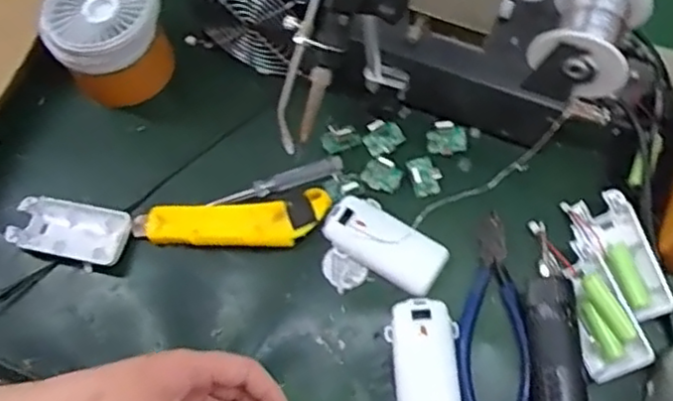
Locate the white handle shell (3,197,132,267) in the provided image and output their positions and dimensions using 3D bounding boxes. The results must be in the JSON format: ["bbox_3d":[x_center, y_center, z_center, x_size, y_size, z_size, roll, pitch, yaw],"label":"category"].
[{"bbox_3d":[-0.212,0.026,0.547,0.093,0.020,0.046,11,67,8],"label":"white handle shell"}]

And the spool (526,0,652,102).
[{"bbox_3d":[0.175,-0.114,0.474,0.064,0.063,0.080,22,69,13],"label":"spool"}]

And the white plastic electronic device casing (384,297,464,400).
[{"bbox_3d":[0.064,0.118,0.487,0.049,0.011,0.094,-8,66,0],"label":"white plastic electronic device casing"}]

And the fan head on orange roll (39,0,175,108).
[{"bbox_3d":[-0.187,-0.133,0.575,0.098,0.095,0.093,-25,67,-8],"label":"fan head on orange roll"}]

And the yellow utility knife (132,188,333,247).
[{"bbox_3d":[-0.083,0.018,0.533,0.153,0.017,0.040,-6,66,1],"label":"yellow utility knife"}]

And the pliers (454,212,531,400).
[{"bbox_3d":[0.112,0.081,0.500,0.052,0.010,0.145,0,66,4],"label":"pliers"}]

